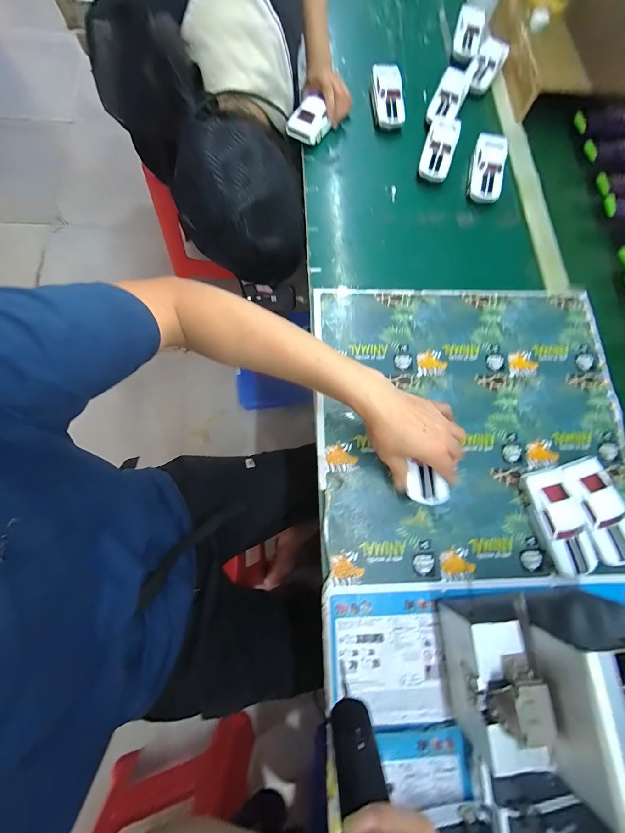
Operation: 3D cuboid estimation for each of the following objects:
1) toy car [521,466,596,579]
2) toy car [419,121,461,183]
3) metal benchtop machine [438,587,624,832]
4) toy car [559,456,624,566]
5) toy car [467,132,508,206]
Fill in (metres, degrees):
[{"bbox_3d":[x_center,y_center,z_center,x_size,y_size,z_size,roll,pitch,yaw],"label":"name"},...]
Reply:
[{"bbox_3d":[0.319,0.136,0.391,0.058,0.034,0.128,-15,77,-8],"label":"toy car"},{"bbox_3d":[0.228,-0.479,0.542,0.053,0.022,0.130,18,75,0],"label":"toy car"},{"bbox_3d":[0.245,0.265,0.294,0.181,0.140,0.136,-3,76,-5],"label":"metal benchtop machine"},{"bbox_3d":[0.376,0.124,0.397,0.066,0.039,0.131,-23,79,-9],"label":"toy car"},{"bbox_3d":[0.310,-0.440,0.535,0.058,0.033,0.128,17,75,0],"label":"toy car"}]

